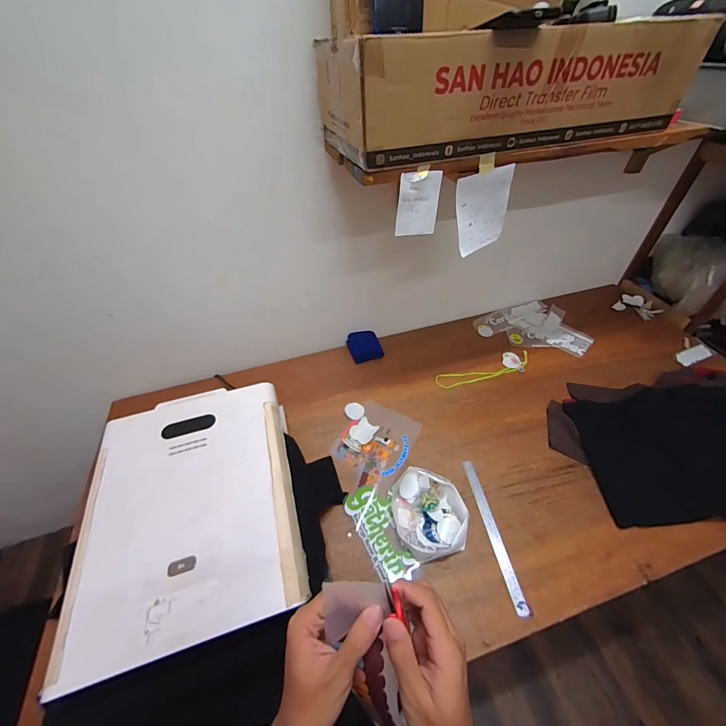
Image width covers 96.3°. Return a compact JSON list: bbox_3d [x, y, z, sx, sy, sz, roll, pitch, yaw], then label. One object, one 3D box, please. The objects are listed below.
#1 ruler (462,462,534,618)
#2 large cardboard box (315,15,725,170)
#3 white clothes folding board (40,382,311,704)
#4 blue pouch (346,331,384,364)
[{"bbox_3d":[0.304,0.390,0.767,0.033,0.007,0.334,-8,48,-4],"label":"ruler"},{"bbox_3d":[0.254,-0.514,0.596,0.621,0.150,0.238,-14,49,-9],"label":"large cardboard box"},{"bbox_3d":[-0.357,0.279,0.681,0.405,0.043,0.502,-15,49,-10],"label":"white clothes folding board"},{"bbox_3d":[0.007,-0.059,1.173,0.110,0.046,0.123,-17,49,-12],"label":"blue pouch"}]

